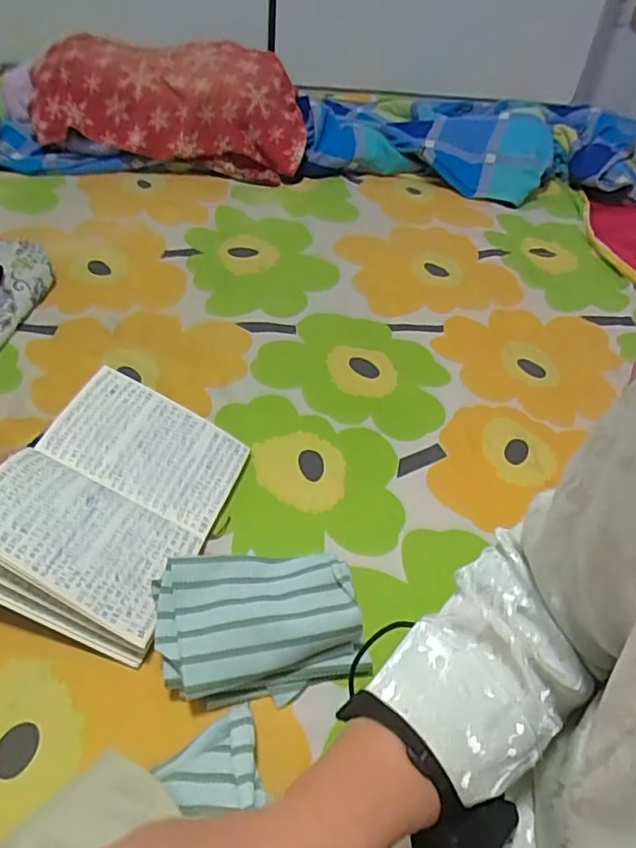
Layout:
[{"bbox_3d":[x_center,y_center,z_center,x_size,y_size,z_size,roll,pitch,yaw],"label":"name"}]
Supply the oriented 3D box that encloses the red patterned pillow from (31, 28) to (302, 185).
[{"bbox_3d":[-0.343,-0.748,1.332,0.591,0.199,0.291,0,47,-7],"label":"red patterned pillow"}]

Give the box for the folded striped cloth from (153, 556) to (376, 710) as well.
[{"bbox_3d":[-0.055,0.192,0.546,0.192,0.059,0.125,-2,47,-9],"label":"folded striped cloth"}]

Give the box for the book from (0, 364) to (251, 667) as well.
[{"bbox_3d":[-0.217,0.079,0.609,0.207,0.062,0.278,33,40,-11],"label":"book"}]

